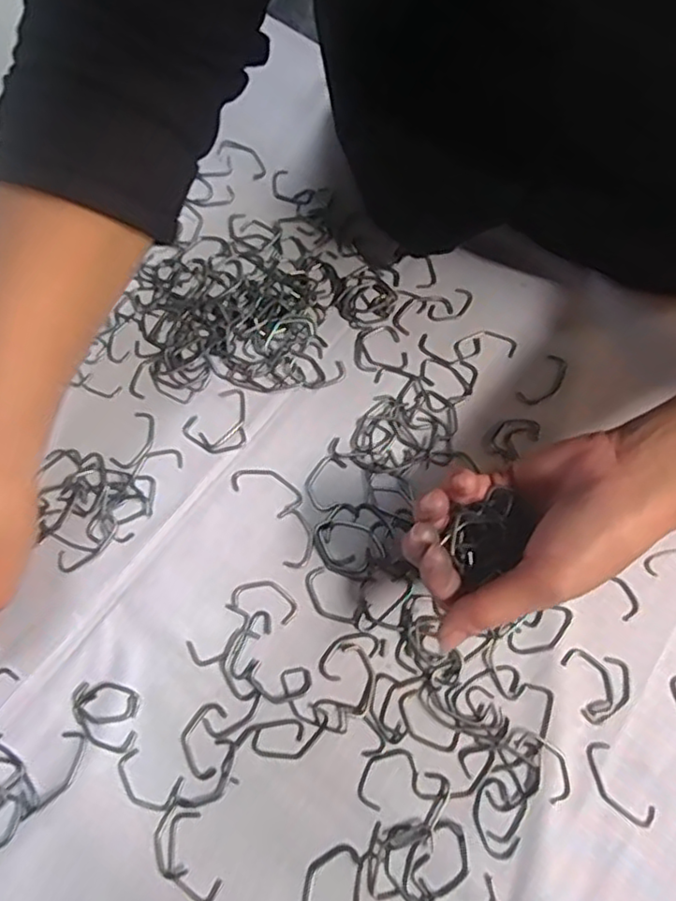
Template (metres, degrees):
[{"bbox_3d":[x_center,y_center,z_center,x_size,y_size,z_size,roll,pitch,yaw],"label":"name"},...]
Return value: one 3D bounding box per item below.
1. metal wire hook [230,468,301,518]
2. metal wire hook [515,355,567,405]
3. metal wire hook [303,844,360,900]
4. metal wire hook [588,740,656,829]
[{"bbox_3d":[-0.040,0.021,0.365,0.041,0.004,0.021,31,72,11],"label":"metal wire hook"},{"bbox_3d":[0.124,-0.042,0.386,0.018,0.004,0.040,38,74,13],"label":"metal wire hook"},{"bbox_3d":[-0.005,0.199,0.298,0.019,0.004,0.035,28,72,10],"label":"metal wire hook"},{"bbox_3d":[0.135,0.163,0.313,0.017,0.004,0.042,-31,73,-11],"label":"metal wire hook"}]

